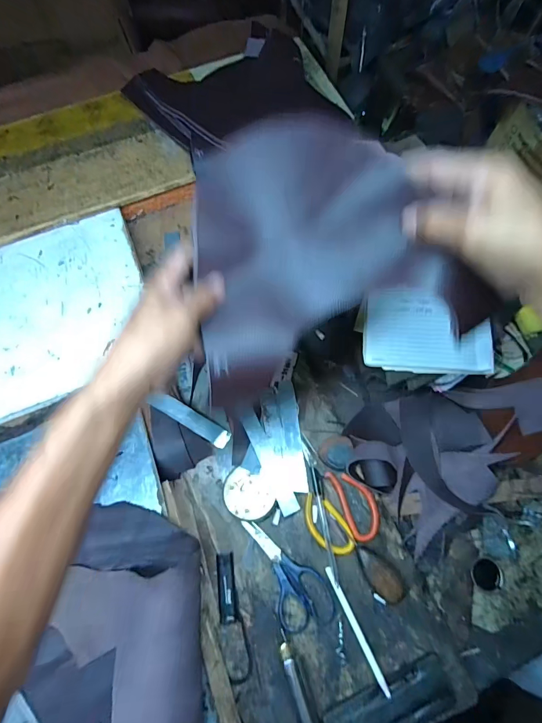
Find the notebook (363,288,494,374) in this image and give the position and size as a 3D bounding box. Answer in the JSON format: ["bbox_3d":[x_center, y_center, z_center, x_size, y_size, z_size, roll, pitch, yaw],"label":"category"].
[{"bbox_3d":[0.200,-0.037,0.446,0.154,0.020,0.129,5,105,11],"label":"notebook"}]

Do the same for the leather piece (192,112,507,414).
[{"bbox_3d":[0.035,-0.093,0.310,0.227,0.087,0.197,-19,75,-5],"label":"leather piece"}]

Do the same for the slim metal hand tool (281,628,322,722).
[{"bbox_3d":[0.034,0.390,0.412,0.027,0.018,0.120,-20,71,-5],"label":"slim metal hand tool"}]

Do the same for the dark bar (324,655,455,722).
[{"bbox_3d":[0.142,0.408,0.414,0.154,0.018,0.046,-21,75,-6],"label":"dark bar"}]

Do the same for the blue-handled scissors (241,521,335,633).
[{"bbox_3d":[0.026,0.278,0.471,0.073,0.018,0.144,-23,76,-7],"label":"blue-handled scissors"}]

